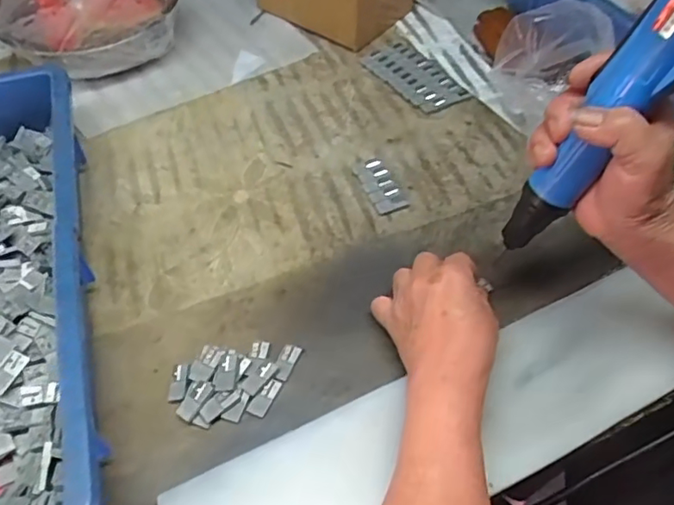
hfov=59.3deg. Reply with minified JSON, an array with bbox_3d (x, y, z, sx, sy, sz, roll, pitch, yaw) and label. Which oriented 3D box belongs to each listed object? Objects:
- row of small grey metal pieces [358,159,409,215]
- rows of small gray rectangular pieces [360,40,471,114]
[{"bbox_3d":[0.039,-0.059,0.531,0.025,0.009,0.062,-19,54,-13],"label":"row of small grey metal pieces"},{"bbox_3d":[0.079,-0.183,0.613,0.052,0.007,0.119,-38,66,-15],"label":"rows of small gray rectangular pieces"}]

